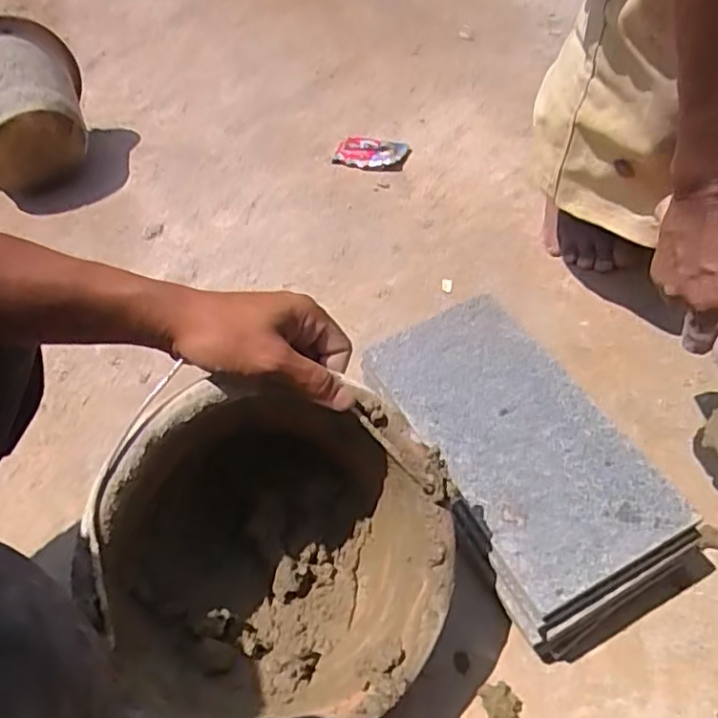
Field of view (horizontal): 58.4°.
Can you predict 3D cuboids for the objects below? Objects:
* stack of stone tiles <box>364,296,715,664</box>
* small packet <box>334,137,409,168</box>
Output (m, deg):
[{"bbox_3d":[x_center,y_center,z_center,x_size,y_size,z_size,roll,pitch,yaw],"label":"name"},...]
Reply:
[{"bbox_3d":[0.146,0.096,0.607,0.171,0.103,0.321,-29,52,-11],"label":"stack of stone tiles"},{"bbox_3d":[0.017,-0.336,1.042,0.117,0.025,0.047,11,58,25],"label":"small packet"}]

